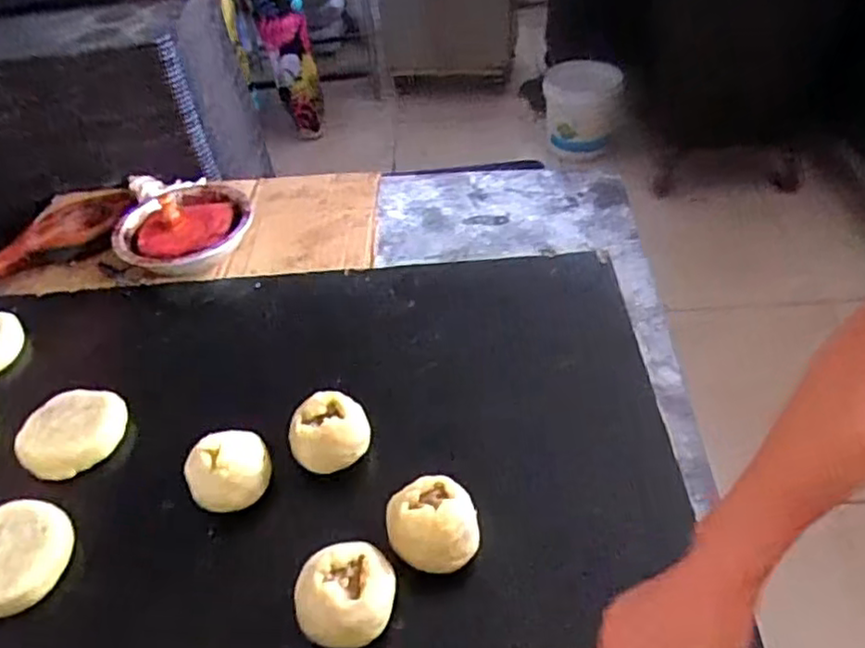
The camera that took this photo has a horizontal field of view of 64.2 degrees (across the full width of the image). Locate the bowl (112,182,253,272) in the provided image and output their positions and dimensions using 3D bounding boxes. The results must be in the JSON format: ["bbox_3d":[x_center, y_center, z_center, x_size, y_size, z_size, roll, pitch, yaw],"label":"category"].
[{"bbox_3d":[-0.346,-0.136,0.966,0.179,0.067,0.181,-2,41,2],"label":"bowl"}]

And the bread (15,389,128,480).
[{"bbox_3d":[-0.378,0.105,0.717,0.106,0.027,0.095,-30,48,-27],"label":"bread"}]

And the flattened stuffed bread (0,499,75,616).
[{"bbox_3d":[-0.374,0.203,0.615,0.097,0.022,0.100,-17,43,-14],"label":"flattened stuffed bread"}]

